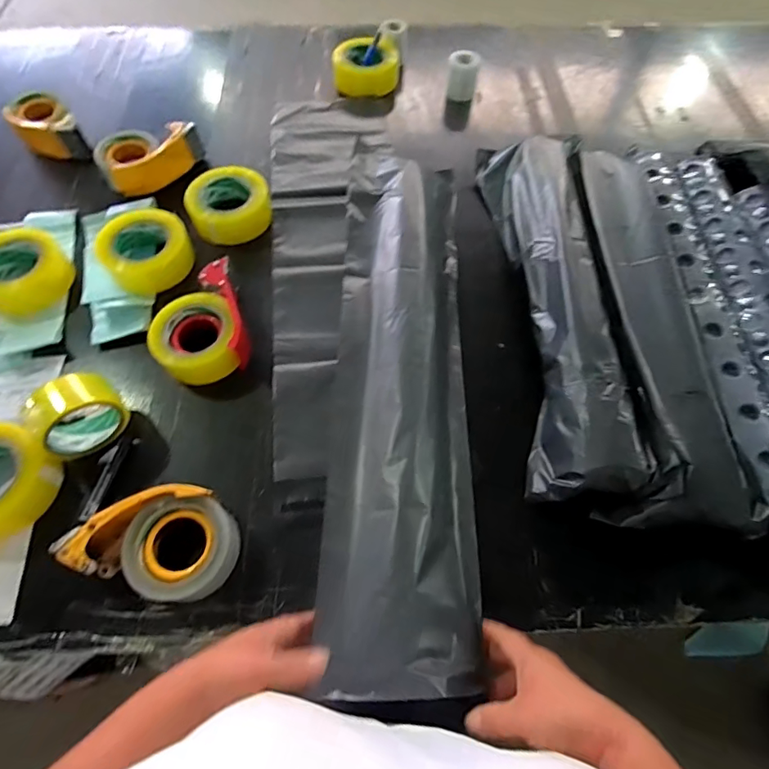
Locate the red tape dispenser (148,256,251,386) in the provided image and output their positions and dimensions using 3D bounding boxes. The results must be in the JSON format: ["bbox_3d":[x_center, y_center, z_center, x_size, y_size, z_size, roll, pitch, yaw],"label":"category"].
[{"bbox_3d":[-0.260,-0.082,0.680,0.127,0.052,0.168,-17,63,-11],"label":"red tape dispenser"}]

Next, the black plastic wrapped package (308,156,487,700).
[{"bbox_3d":[0.040,-0.020,0.618,0.189,0.052,0.718,12,59,-14],"label":"black plastic wrapped package"}]

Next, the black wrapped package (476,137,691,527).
[{"bbox_3d":[0.248,-0.145,0.710,0.164,0.082,0.674,0,61,-2],"label":"black wrapped package"}]

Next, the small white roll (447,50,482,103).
[{"bbox_3d":[0.160,-0.631,0.981,0.061,0.074,0.057,1,61,-2],"label":"small white roll"}]

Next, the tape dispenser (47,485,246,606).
[{"bbox_3d":[-0.252,0.169,0.537,0.168,0.057,0.117,10,61,3],"label":"tape dispenser"}]

